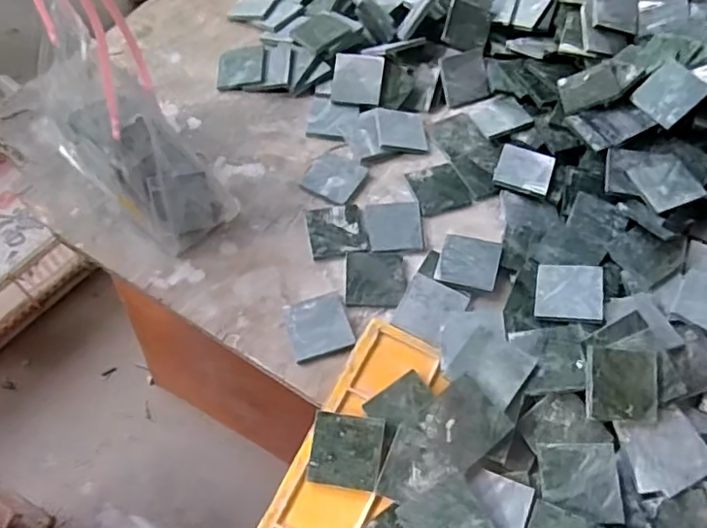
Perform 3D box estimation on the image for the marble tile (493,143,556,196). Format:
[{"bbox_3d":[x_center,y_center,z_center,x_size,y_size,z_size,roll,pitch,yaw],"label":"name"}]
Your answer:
[{"bbox_3d":[0.160,-0.090,0.542,0.049,0.010,0.055,18,60,8],"label":"marble tile"}]

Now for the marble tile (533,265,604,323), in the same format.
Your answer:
[{"bbox_3d":[0.168,0.022,0.451,0.049,0.004,0.048,3,63,23],"label":"marble tile"}]

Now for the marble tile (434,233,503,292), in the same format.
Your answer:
[{"bbox_3d":[0.097,-0.002,0.484,0.049,0.007,0.047,18,60,9],"label":"marble tile"}]

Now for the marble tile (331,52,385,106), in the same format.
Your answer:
[{"bbox_3d":[0.004,-0.186,0.586,0.049,0.048,0.004,8,14,4],"label":"marble tile"}]

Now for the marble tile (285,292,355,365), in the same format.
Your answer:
[{"bbox_3d":[-0.027,0.049,0.460,0.047,0.006,0.051,-13,60,-10],"label":"marble tile"}]

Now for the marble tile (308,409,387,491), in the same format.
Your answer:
[{"bbox_3d":[-0.005,0.130,0.404,0.049,0.004,0.048,6,75,10],"label":"marble tile"}]

